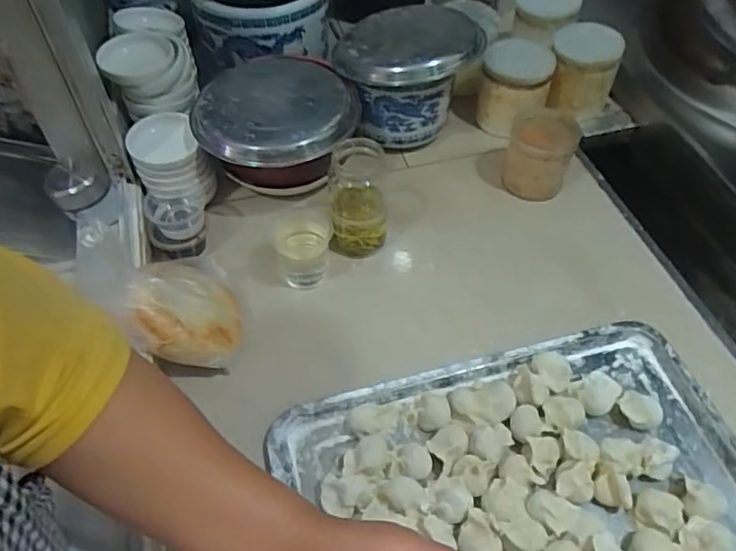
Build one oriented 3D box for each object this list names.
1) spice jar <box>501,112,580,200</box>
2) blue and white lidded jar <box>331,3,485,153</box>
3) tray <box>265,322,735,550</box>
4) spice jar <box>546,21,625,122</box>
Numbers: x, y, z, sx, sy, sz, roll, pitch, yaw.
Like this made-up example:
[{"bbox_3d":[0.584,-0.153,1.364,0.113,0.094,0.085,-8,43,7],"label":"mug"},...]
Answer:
[{"bbox_3d":[0.228,-0.160,0.787,0.085,0.085,0.095,22,55,17],"label":"spice jar"},{"bbox_3d":[0.056,-0.283,0.828,0.189,0.138,0.184,6,52,5],"label":"blue and white lidded jar"},{"bbox_3d":[0.149,0.218,0.520,0.427,0.034,0.326,-12,53,-9],"label":"tray"},{"bbox_3d":[0.316,-0.300,0.890,0.101,0.125,0.101,0,52,0],"label":"spice jar"}]

